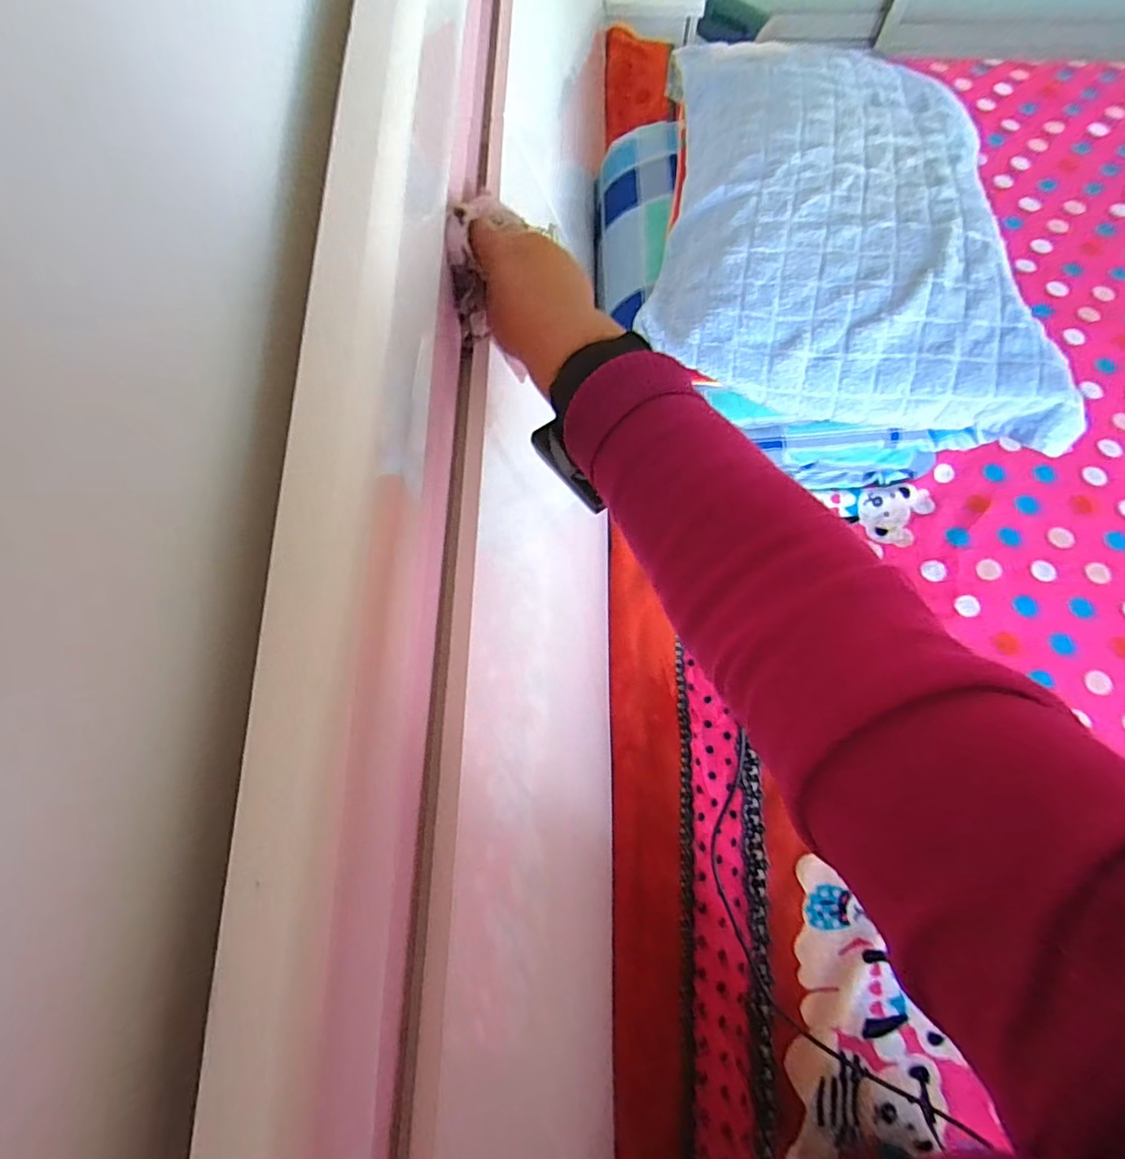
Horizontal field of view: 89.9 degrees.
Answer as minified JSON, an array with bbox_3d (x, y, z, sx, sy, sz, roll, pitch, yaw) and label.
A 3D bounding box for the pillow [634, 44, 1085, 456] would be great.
[{"bbox_3d":[0.307,-0.387,0.585,0.404,0.070,0.487,11,72,3],"label":"pillow"}]

